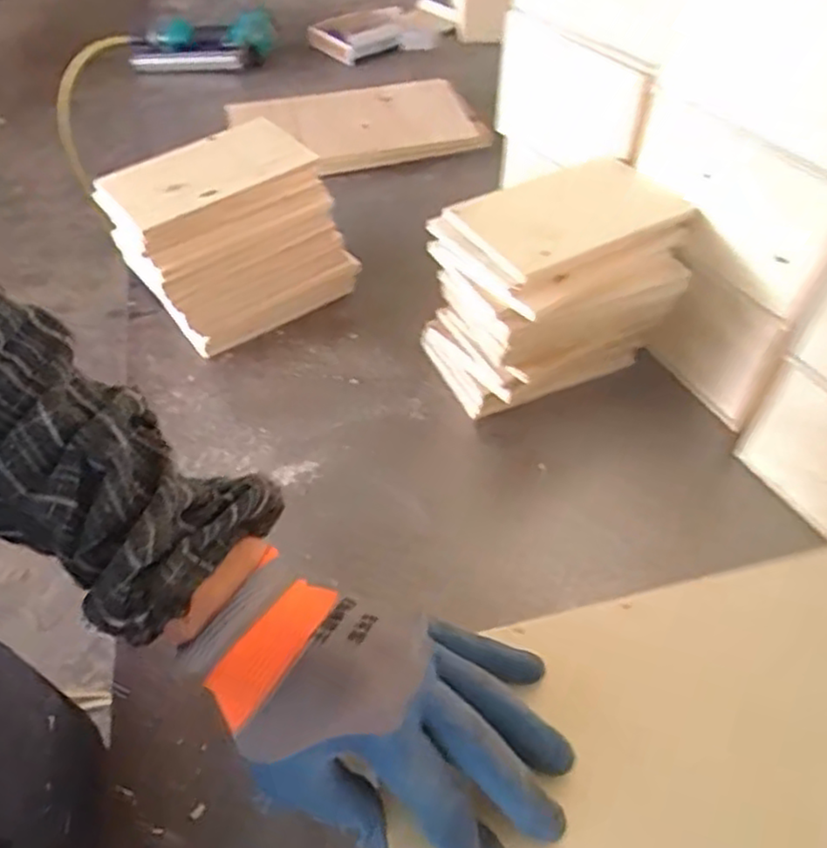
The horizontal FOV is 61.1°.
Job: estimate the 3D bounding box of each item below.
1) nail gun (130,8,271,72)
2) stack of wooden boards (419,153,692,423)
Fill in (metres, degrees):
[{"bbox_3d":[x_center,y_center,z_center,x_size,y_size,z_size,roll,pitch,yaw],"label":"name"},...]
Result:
[{"bbox_3d":[-0.389,-0.691,1.261,0.271,0.064,0.172,13,49,12],"label":"nail gun"},{"bbox_3d":[0.129,-0.121,0.658,0.209,0.181,0.141,-23,51,-17],"label":"stack of wooden boards"}]

